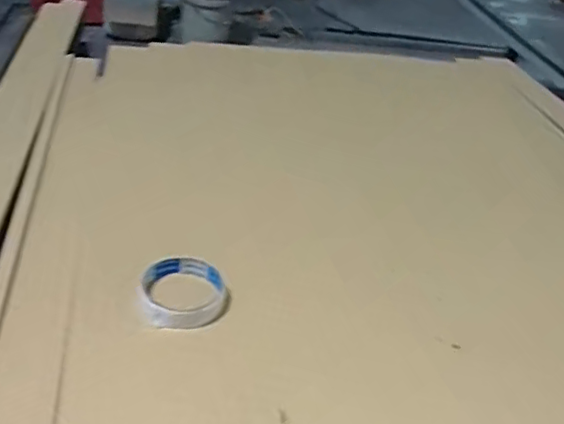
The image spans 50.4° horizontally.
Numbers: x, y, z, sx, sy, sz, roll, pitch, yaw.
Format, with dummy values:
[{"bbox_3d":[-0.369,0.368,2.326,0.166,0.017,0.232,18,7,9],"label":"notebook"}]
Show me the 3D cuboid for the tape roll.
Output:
[{"bbox_3d":[-0.095,0.077,0.590,0.077,0.024,0.087,-2,36,-16],"label":"tape roll"}]

